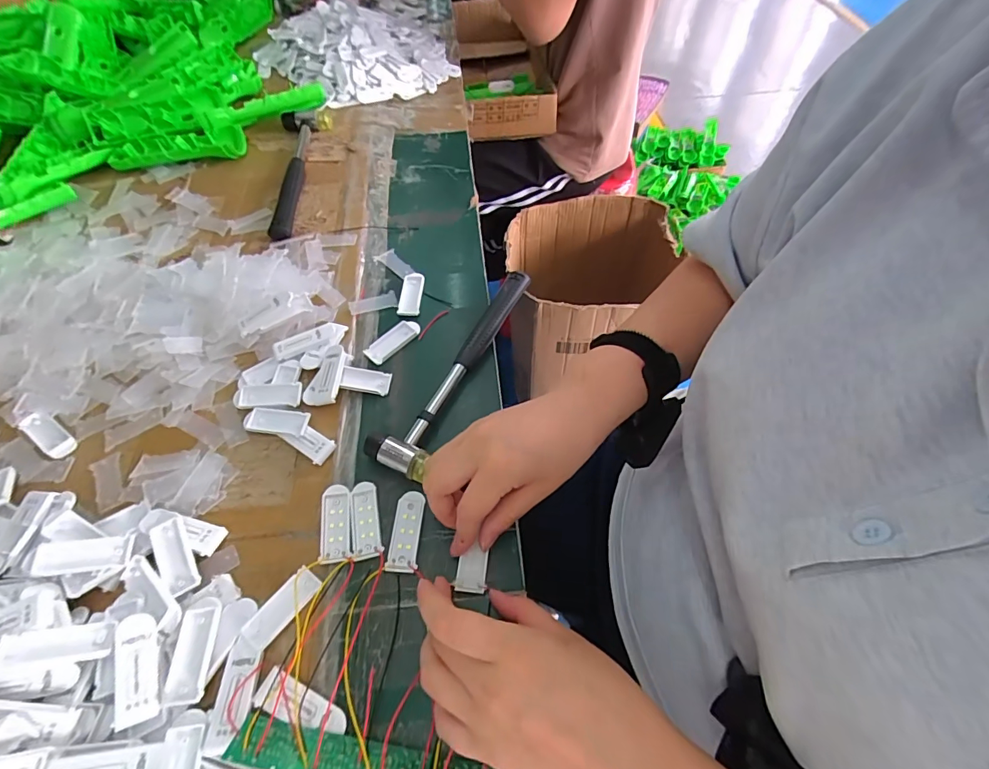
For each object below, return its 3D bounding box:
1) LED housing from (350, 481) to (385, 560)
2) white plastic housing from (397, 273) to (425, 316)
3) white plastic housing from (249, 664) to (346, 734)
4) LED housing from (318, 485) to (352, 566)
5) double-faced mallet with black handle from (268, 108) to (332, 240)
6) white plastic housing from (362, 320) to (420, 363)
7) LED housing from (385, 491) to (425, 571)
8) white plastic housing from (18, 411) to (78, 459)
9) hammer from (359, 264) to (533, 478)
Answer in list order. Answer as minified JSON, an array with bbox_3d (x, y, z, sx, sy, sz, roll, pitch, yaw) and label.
[{"bbox_3d":[-0.097,0.100,0.331,0.020,0.004,0.056,-12,58,-8],"label":"LED housing"},{"bbox_3d":[-0.086,-0.094,0.457,0.022,0.004,0.057,2,57,0],"label":"white plastic housing"},{"bbox_3d":[-0.116,0.192,0.265,0.056,0.010,0.020,19,58,11],"label":"white plastic housing"},{"bbox_3d":[-0.118,0.103,0.329,0.021,0.006,0.056,-9,57,-6],"label":"LED housing"},{"bbox_3d":[-0.248,-0.270,0.549,0.059,0.027,0.245,-3,57,-3],"label":"double-faced mallet with black handle"},{"bbox_3d":[-0.097,-0.043,0.424,0.020,0.008,0.057,37,63,21],"label":"white plastic housing"},{"bbox_3d":[-0.064,0.106,0.324,0.021,0.010,0.056,4,57,2],"label":"LED housing"},{"bbox_3d":[-0.375,0.042,0.371,0.059,0.004,0.021,30,61,17],"label":"white plastic housing"},{"bbox_3d":[-0.034,-0.024,0.404,0.049,0.023,0.233,20,59,12],"label":"hammer"}]

